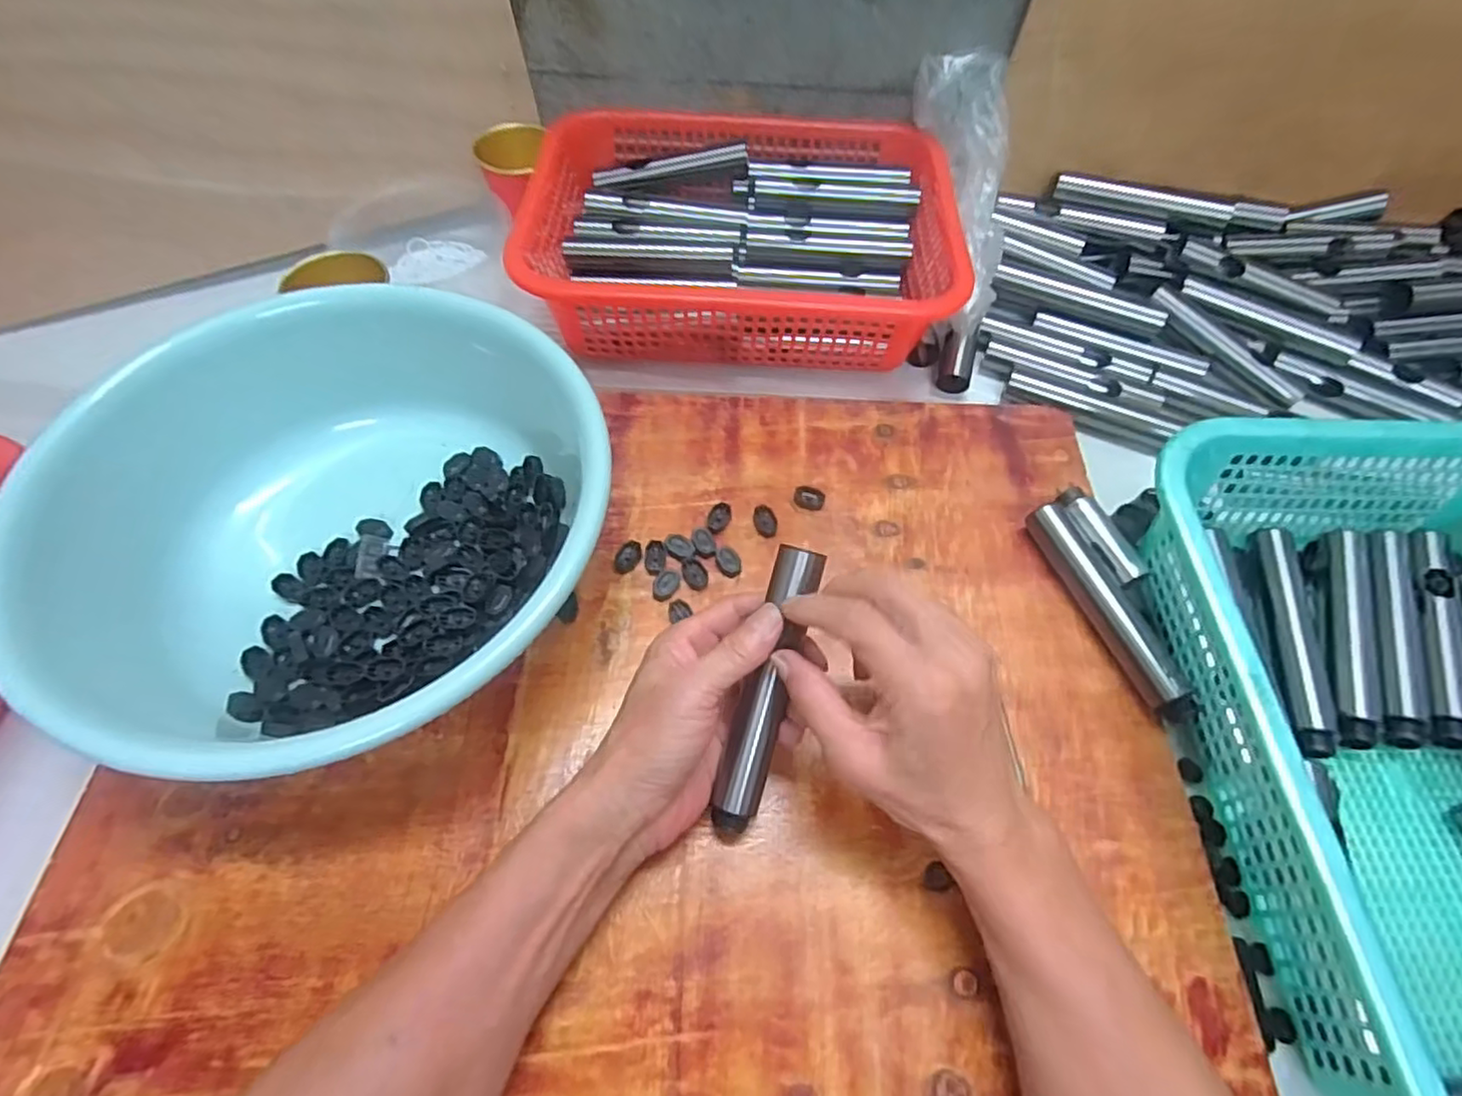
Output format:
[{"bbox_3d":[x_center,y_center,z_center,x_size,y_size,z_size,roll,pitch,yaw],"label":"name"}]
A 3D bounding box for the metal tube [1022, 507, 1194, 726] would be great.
[{"bbox_3d":[0.243,0.038,0.434,0.025,0.024,0.151,-16,63,-11],"label":"metal tube"}]

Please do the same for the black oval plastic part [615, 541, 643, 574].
[{"bbox_3d":[-0.069,0.006,0.451,0.016,0.005,0.023,12,61,5],"label":"black oval plastic part"}]

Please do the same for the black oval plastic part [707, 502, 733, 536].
[{"bbox_3d":[-0.008,-0.020,0.468,0.015,0.004,0.025,13,61,5],"label":"black oval plastic part"}]

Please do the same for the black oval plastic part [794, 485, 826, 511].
[{"bbox_3d":[0.056,-0.037,0.480,0.022,0.007,0.018,13,61,5],"label":"black oval plastic part"}]

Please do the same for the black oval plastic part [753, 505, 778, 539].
[{"bbox_3d":[0.024,-0.018,0.469,0.016,0.006,0.024,-12,62,-9],"label":"black oval plastic part"}]

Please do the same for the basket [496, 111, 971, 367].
[{"bbox_3d":[0.009,-0.262,0.560,0.326,0.075,0.227,2,61,-1],"label":"basket"}]

